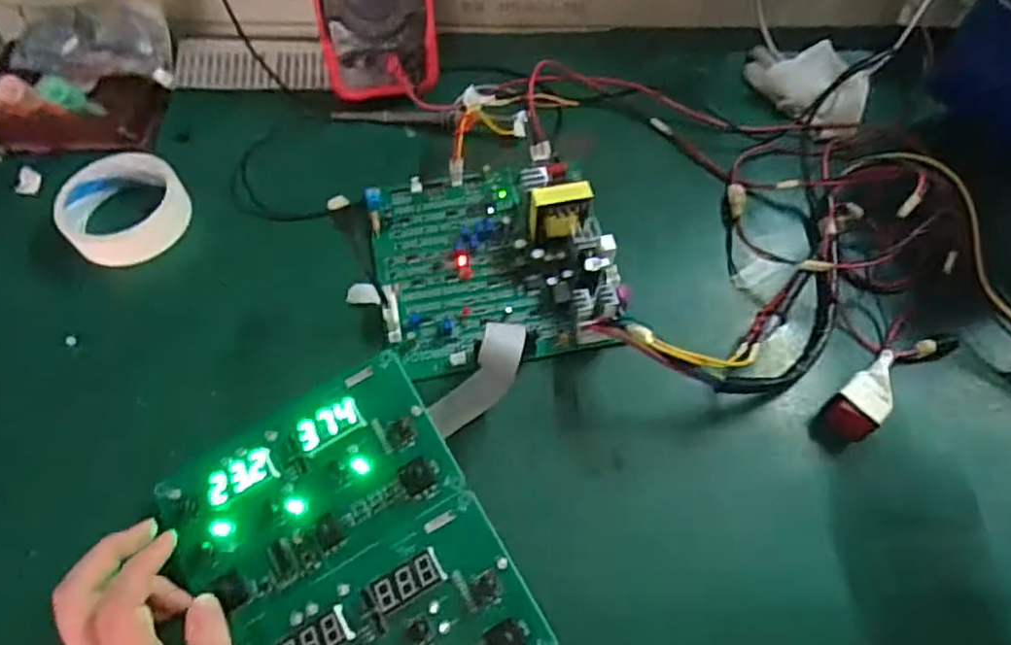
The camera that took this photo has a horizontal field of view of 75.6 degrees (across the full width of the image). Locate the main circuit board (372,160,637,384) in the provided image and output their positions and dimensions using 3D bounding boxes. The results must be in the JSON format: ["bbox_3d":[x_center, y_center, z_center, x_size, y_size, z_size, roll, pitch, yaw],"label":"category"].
[{"bbox_3d":[-0.012,-0.059,0.486,0.181,0.049,0.175,-9,59,-7],"label":"main circuit board"}]

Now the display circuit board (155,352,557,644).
[{"bbox_3d":[-0.092,0.137,0.370,0.162,0.015,0.196,-30,72,-7],"label":"display circuit board"}]

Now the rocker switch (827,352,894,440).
[{"bbox_3d":[0.246,0.049,0.439,0.076,0.026,0.029,-36,66,-21],"label":"rocker switch"}]

